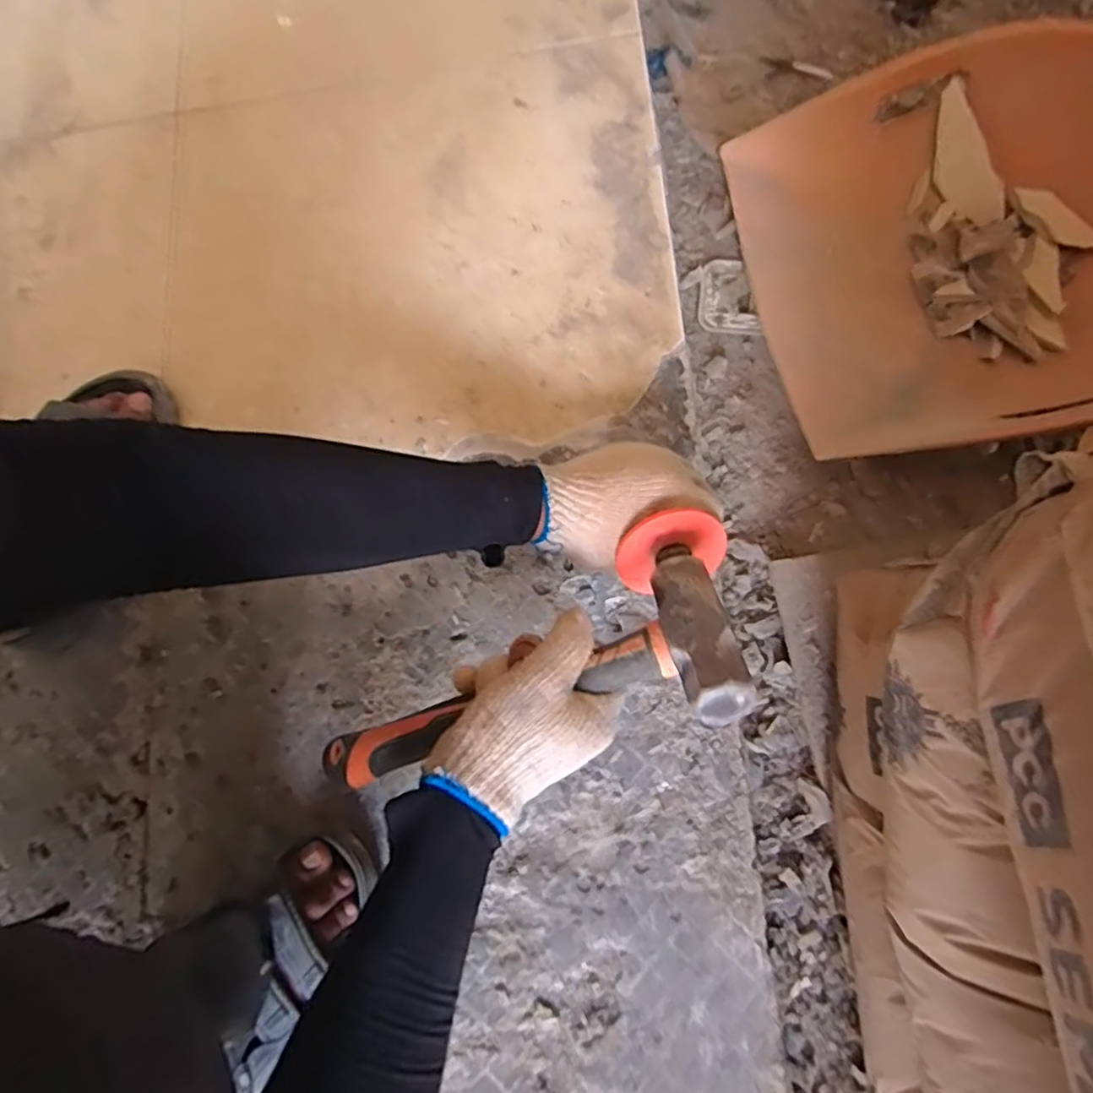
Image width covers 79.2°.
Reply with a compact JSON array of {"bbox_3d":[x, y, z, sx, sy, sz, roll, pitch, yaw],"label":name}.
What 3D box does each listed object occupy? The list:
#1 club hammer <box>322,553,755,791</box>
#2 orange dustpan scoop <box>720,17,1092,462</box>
[{"bbox_3d":[-0.010,0.107,0.415,0.277,0.042,0.111,-30,48,9],"label":"club hammer"},{"bbox_3d":[0.399,-0.291,0.624,0.389,0.134,0.389,-10,76,5],"label":"orange dustpan scoop"}]

